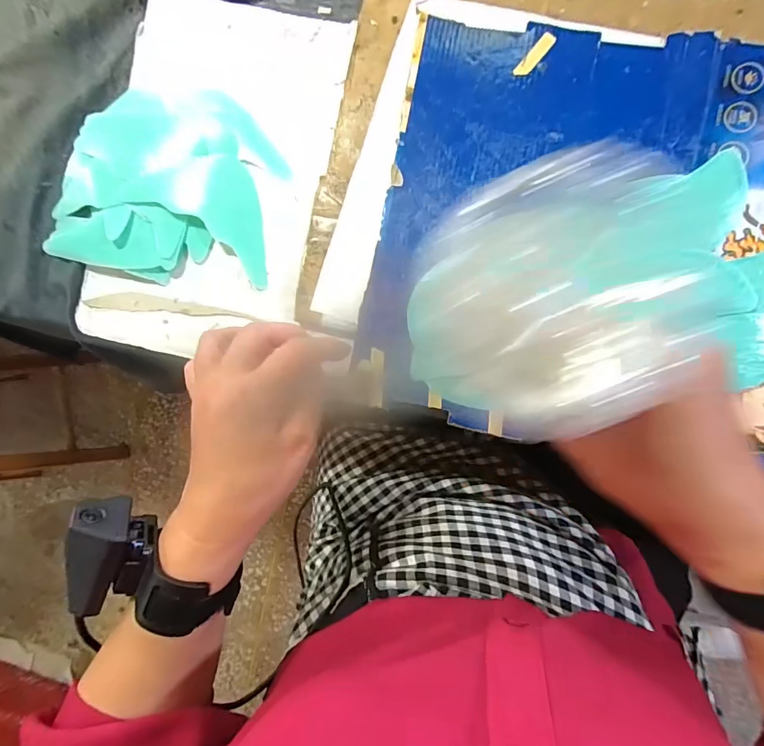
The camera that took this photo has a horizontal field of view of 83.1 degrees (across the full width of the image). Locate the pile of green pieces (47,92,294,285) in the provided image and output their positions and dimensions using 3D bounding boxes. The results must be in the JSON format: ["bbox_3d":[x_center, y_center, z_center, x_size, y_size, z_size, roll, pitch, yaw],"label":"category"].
[{"bbox_3d":[-0.175,-0.156,0.356,0.180,0.017,0.156,13,89,6],"label":"pile of green pieces"}]

